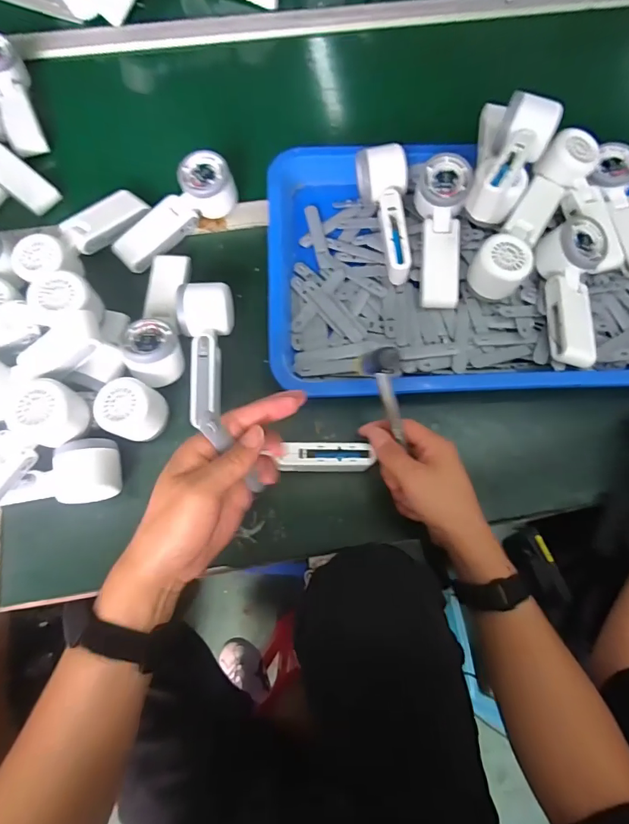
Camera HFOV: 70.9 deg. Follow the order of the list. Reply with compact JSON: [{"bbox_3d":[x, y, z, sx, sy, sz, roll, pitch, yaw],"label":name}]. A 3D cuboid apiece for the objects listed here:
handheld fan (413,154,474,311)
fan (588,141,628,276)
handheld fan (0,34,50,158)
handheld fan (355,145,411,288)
[{"bbox_3d":[0.145,-0.204,0.516,0.053,0.045,0.167,1,91,0],"label":"handheld fan"},{"bbox_3d":[0.363,-0.243,0.528,0.065,0.039,0.179,-3,73,-2],"label":"fan"},{"bbox_3d":[-0.398,-0.417,0.579,0.056,0.046,0.177,-26,75,-8],"label":"handheld fan"},{"bbox_3d":[0.091,-0.230,0.518,0.052,0.062,0.159,-12,73,-4],"label":"handheld fan"}]

